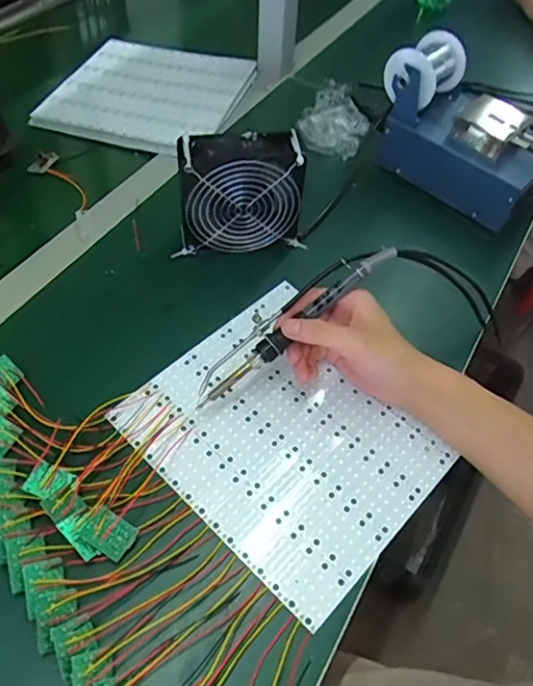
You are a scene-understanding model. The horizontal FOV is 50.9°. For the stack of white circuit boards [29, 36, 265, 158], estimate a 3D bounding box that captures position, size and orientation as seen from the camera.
[{"bbox_3d":[-0.159,-0.348,0.769,0.247,0.015,0.236,17,53,9],"label":"stack of white circuit boards"}]

